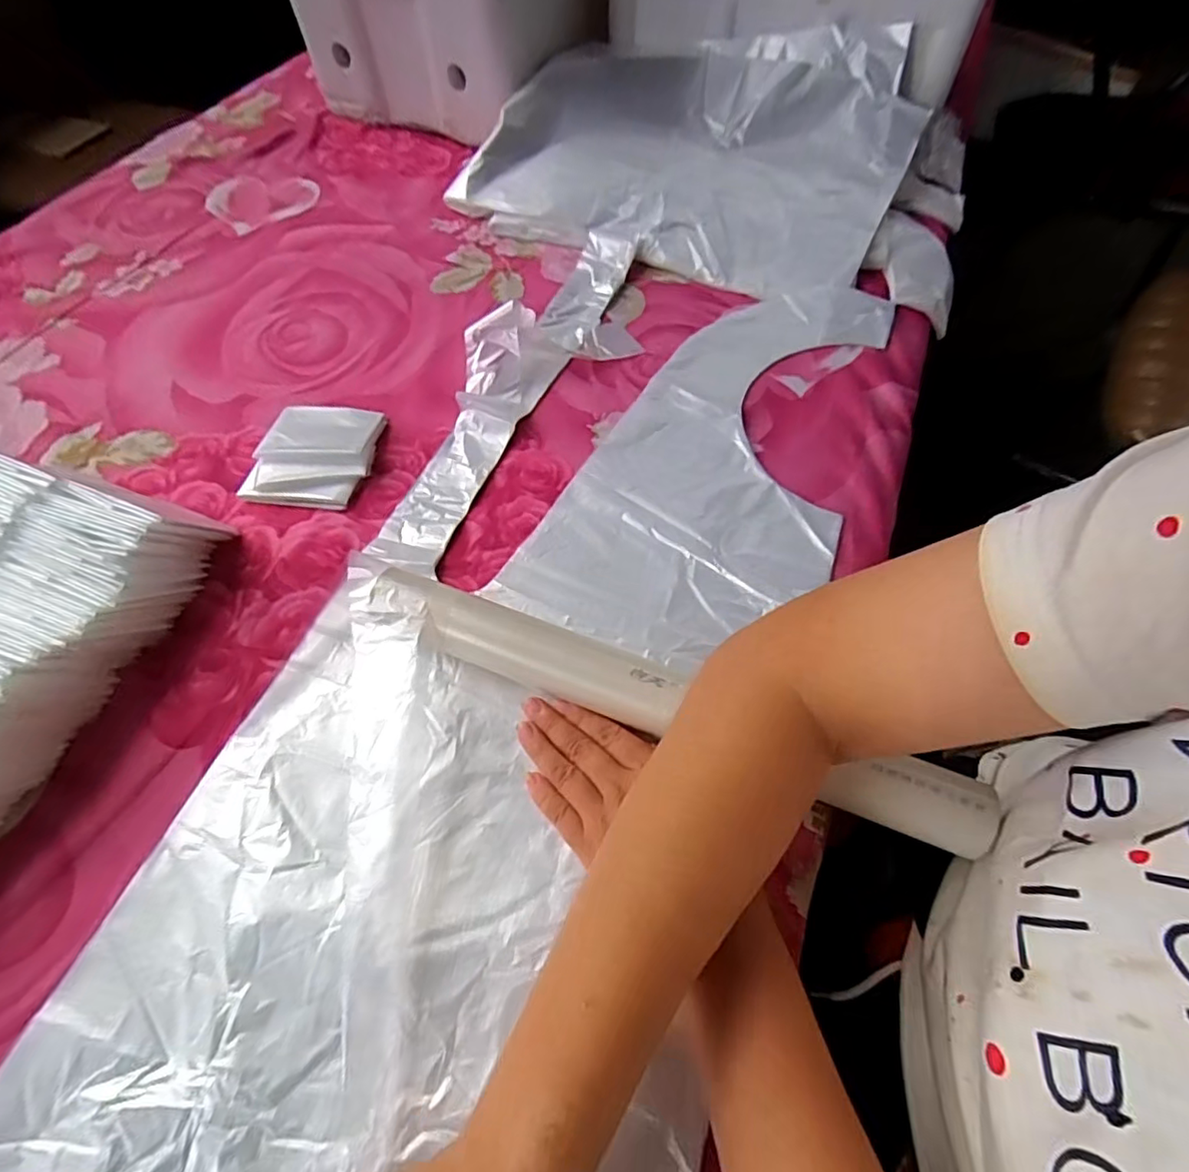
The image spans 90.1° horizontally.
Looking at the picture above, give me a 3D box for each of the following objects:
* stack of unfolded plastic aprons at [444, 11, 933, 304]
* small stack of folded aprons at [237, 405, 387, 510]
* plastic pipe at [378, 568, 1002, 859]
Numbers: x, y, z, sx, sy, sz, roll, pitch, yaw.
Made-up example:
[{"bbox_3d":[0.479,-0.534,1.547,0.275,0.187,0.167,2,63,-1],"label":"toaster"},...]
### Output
[{"bbox_3d":[0.104,-0.461,0.625,0.419,0.094,0.318,20,62,12],"label":"stack of unfolded plastic aprons"},{"bbox_3d":[-0.214,-0.105,0.460,0.087,0.019,0.097,6,60,4],"label":"small stack of folded aprons"},{"bbox_3d":[0.034,0.063,0.333,0.347,0.026,0.036,20,62,13],"label":"plastic pipe"}]

